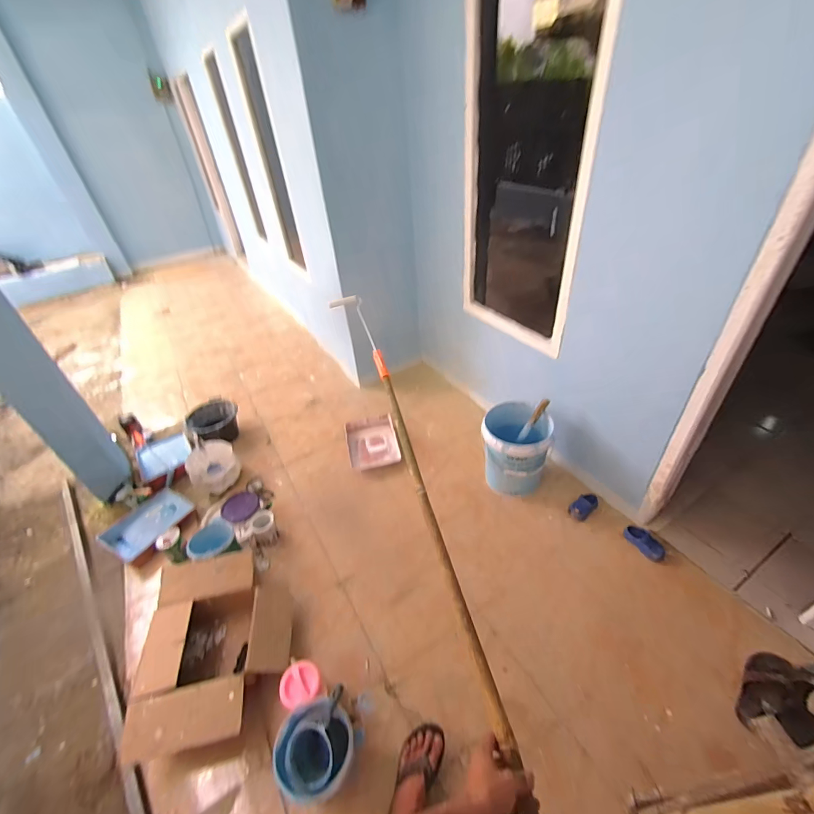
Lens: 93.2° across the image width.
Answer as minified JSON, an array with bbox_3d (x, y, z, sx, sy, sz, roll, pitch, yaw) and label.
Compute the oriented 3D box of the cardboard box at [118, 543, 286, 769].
[{"bbox_3d":[-0.653,0.825,1.358,0.472,0.179,0.576,-11,39,-7],"label":"cardboard box"}]

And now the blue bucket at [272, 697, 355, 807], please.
[{"bbox_3d":[-0.248,0.979,1.093,0.219,0.192,0.210,-3,39,2],"label":"blue bucket"}]

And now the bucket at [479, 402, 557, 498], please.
[{"bbox_3d":[0.504,0.220,1.809,0.298,0.382,0.286,-3,39,2],"label":"bucket"}]

